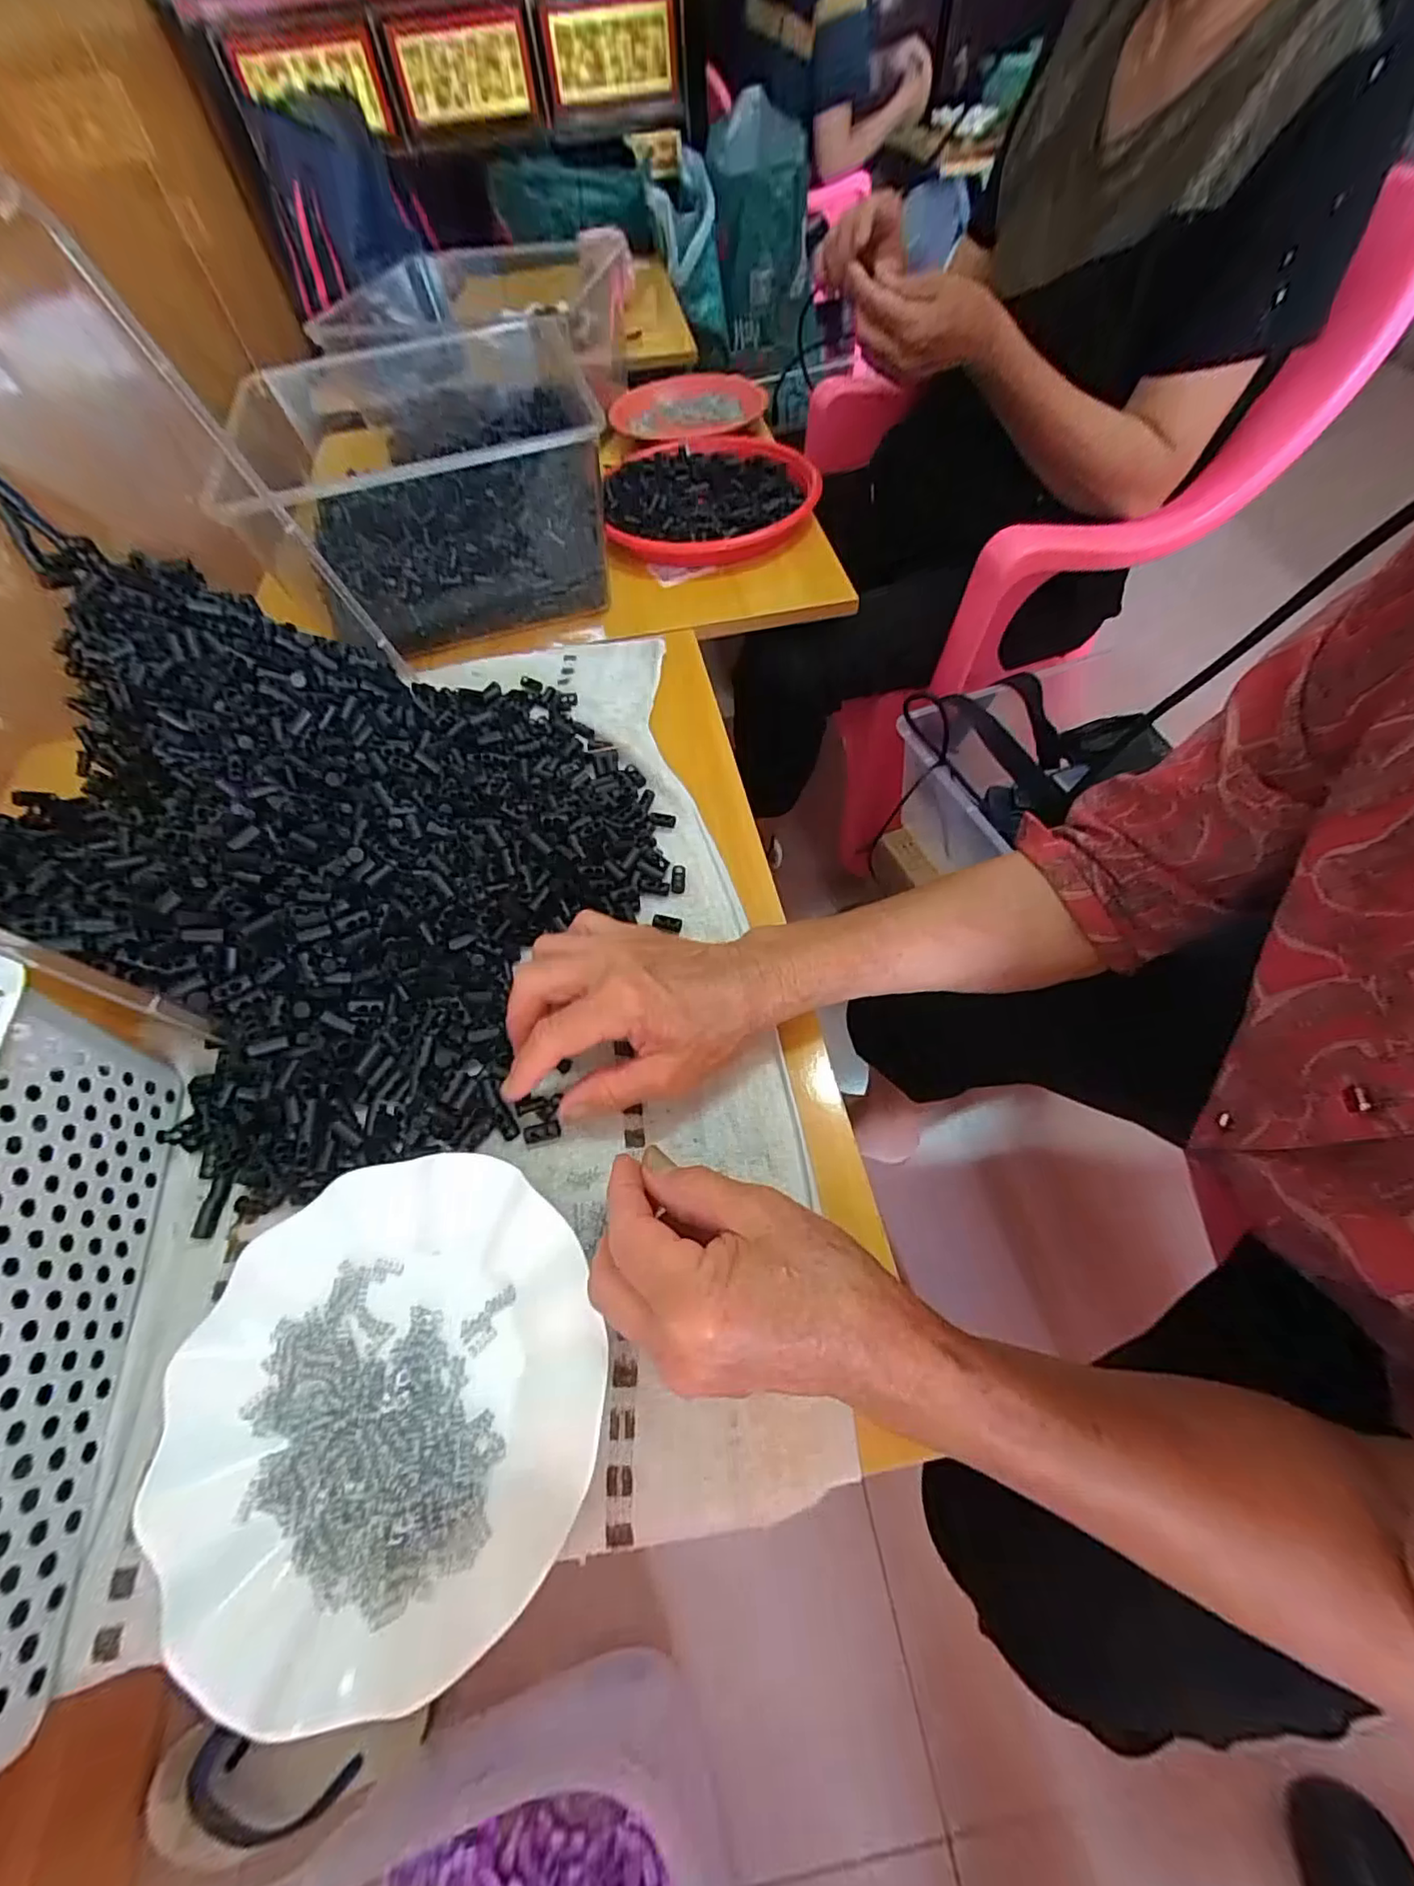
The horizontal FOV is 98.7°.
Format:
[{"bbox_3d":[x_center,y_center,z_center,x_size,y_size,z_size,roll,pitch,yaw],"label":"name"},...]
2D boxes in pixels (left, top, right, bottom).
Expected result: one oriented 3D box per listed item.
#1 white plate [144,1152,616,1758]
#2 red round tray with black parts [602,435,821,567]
[{"bbox_3d":[-0.137,0.193,0.263,0.179,0.018,0.177,-2,59,3],"label":"white plate"},{"bbox_3d":[0.002,-0.492,0.658,0.222,0.029,0.251,-9,59,-2],"label":"red round tray with black parts"}]

